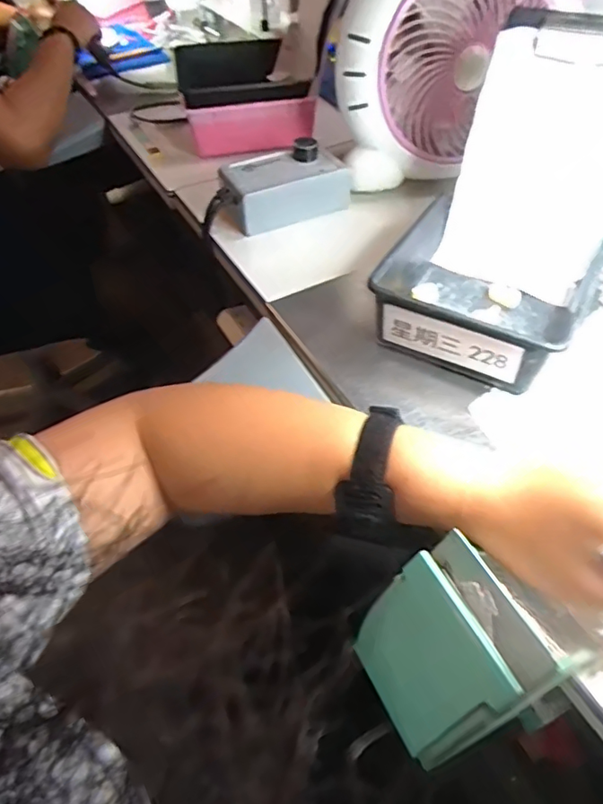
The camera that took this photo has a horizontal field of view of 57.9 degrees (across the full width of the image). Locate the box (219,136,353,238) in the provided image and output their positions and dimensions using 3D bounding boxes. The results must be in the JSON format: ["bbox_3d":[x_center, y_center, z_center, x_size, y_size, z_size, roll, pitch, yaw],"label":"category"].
[{"bbox_3d":[-0.015,-0.243,0.619,0.138,0.057,0.061,-23,52,-16],"label":"box"}]

